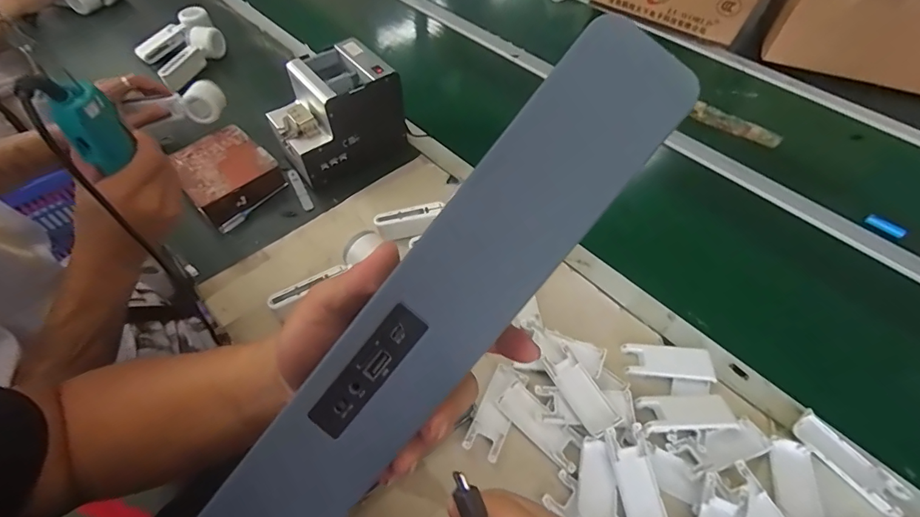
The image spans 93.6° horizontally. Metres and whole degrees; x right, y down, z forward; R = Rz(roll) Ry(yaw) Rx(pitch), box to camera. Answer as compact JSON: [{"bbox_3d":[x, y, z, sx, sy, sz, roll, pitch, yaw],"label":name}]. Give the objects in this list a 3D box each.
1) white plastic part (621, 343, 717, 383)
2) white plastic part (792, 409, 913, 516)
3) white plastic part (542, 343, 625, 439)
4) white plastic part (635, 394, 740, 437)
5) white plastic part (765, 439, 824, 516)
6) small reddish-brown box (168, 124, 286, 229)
[{"bbox_3d":[0.251,0.125,0.520,0.099,0.013,0.041,8,54,4],"label":"white plastic part"},{"bbox_3d":[0.406,0.212,0.451,0.042,0.011,0.103,-29,60,-21],"label":"white plastic part"},{"bbox_3d":[0.135,0.149,0.485,0.036,0.020,0.098,-24,58,-18],"label":"white plastic part"},{"bbox_3d":[0.251,0.170,0.477,0.106,0.013,0.039,-3,54,-4],"label":"white plastic part"},{"bbox_3d":[0.334,0.224,0.427,0.044,0.020,0.093,16,55,10],"label":"white plastic part"},{"bbox_3d":[-0.376,-0.139,0.689,0.158,0.042,0.133,38,61,23],"label":"small reddish-brown box"}]

